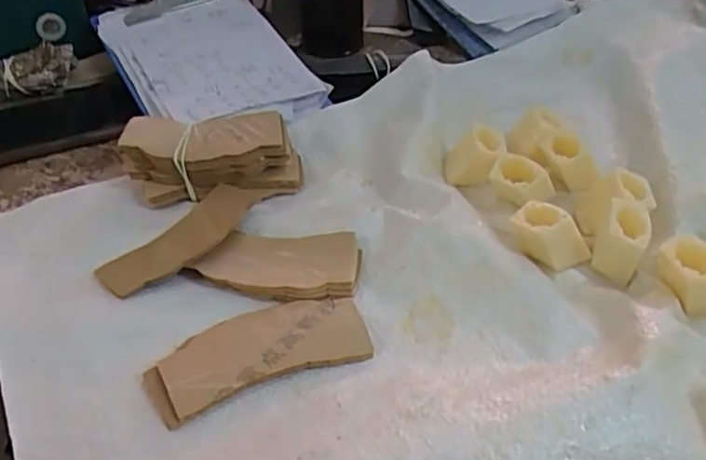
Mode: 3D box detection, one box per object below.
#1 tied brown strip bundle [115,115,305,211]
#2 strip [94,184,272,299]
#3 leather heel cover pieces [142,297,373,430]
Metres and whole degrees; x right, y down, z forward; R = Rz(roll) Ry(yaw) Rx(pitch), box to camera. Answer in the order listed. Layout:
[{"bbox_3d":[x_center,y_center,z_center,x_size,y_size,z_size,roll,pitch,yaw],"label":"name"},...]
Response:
[{"bbox_3d":[-0.103,-0.055,0.454,0.125,0.041,0.055,-2,42,-1],"label":"tied brown strip bundle"},{"bbox_3d":[-0.104,0.002,0.406,0.048,0.012,0.123,26,48,27],"label":"strip"},{"bbox_3d":[-0.053,0.065,0.344,0.118,0.007,0.052,-17,44,-17],"label":"leather heel cover pieces"}]

